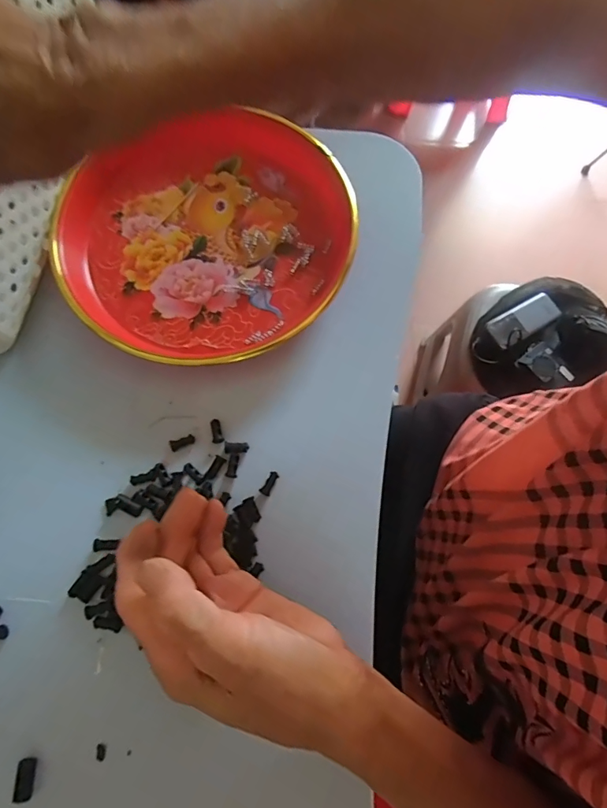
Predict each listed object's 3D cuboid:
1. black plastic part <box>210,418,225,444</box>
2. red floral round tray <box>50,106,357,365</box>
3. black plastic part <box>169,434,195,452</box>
[{"bbox_3d":[-0.061,0.019,0.306,0.008,0.004,0.019,-16,74,-6],"label":"black plastic part"},{"bbox_3d":[-0.076,-0.138,0.342,0.211,0.030,0.216,0,73,-1],"label":"red floral round tray"},{"bbox_3d":[-0.083,0.027,0.303,0.016,0.004,0.008,-22,75,-7],"label":"black plastic part"}]

